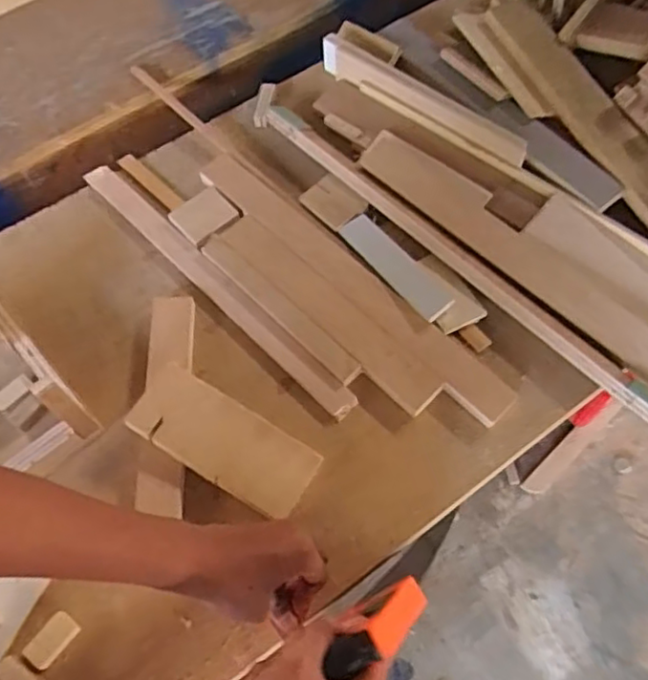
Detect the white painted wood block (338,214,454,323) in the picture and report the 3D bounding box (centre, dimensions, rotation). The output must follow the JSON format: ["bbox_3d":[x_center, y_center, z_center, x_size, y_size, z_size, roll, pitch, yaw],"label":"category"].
[{"bbox_3d":[0.074,-0.077,0.661,0.038,0.008,0.143,-36,67,-15],"label":"white painted wood block"}]

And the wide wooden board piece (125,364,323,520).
[{"bbox_3d":[-0.088,0.089,0.568,0.164,0.008,0.070,31,70,7],"label":"wide wooden board piece"}]

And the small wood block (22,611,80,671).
[{"bbox_3d":[-0.223,0.247,0.523,0.024,0.016,0.041,36,70,18],"label":"small wood block"}]

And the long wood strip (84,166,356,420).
[{"bbox_3d":[-0.122,-0.062,0.673,0.035,0.026,0.403,-41,69,-17],"label":"long wood strip"}]

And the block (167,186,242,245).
[{"bbox_3d":[-0.131,-0.137,0.697,0.061,0.007,0.055,-39,68,-16],"label":"block"}]

